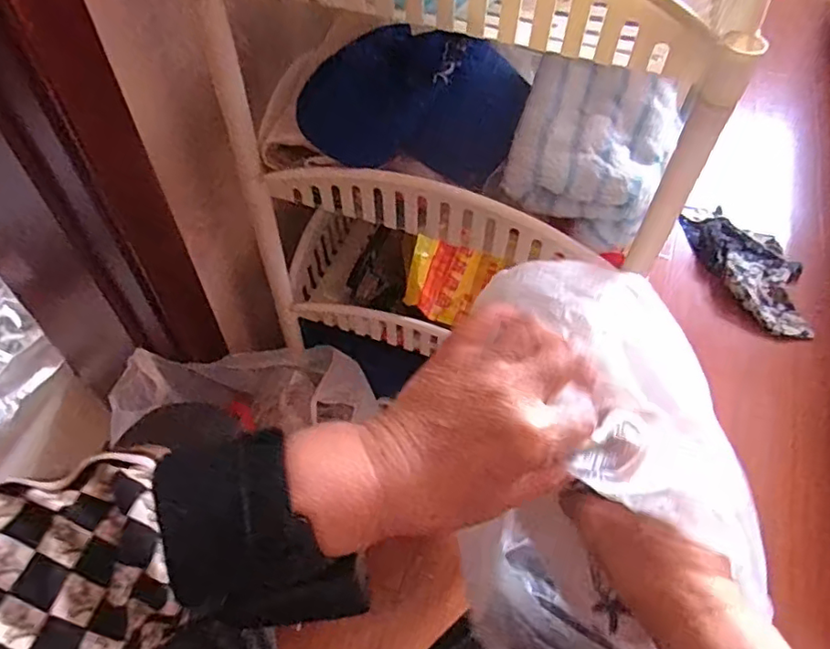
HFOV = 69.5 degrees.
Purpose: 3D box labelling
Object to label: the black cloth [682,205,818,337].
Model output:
[{"bbox_3d":[0.687,-0.127,1.223,0.183,0.059,0.364,-13,54,-12],"label":"black cloth"}]

